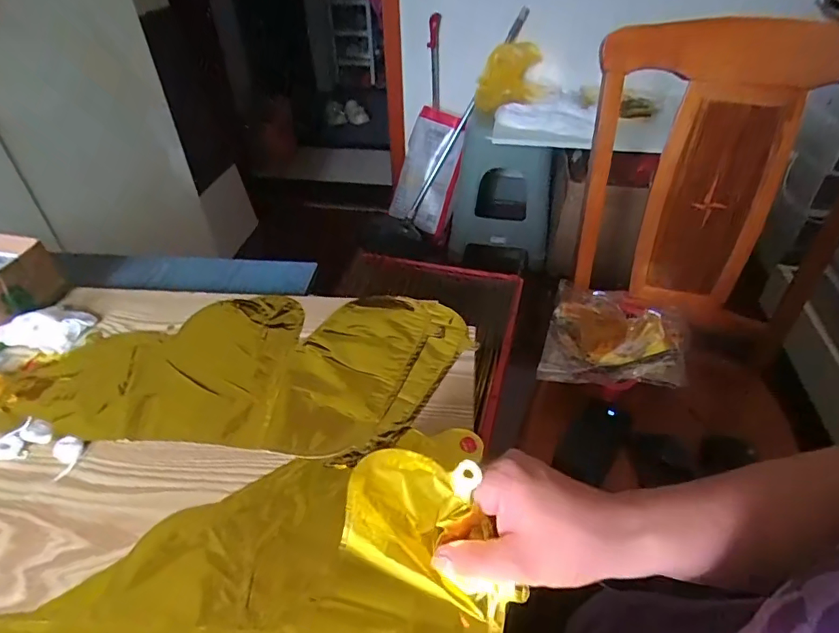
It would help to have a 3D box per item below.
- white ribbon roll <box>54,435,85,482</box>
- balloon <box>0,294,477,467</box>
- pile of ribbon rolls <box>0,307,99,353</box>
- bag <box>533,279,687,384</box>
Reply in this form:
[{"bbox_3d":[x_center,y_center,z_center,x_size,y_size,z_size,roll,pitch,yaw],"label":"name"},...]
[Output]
[{"bbox_3d":[-0.295,0.115,0.417,0.021,0.010,0.036,-19,43,-18],"label":"white ribbon roll"},{"bbox_3d":[-0.182,0.037,0.498,0.435,0.014,0.206,3,41,7],"label":"balloon"},{"bbox_3d":[-0.395,0.008,0.528,0.067,0.030,0.062,8,42,13],"label":"pile of ribbon rolls"},{"bbox_3d":[0.345,0.032,0.875,0.222,0.043,0.286,13,43,16],"label":"bag"}]

